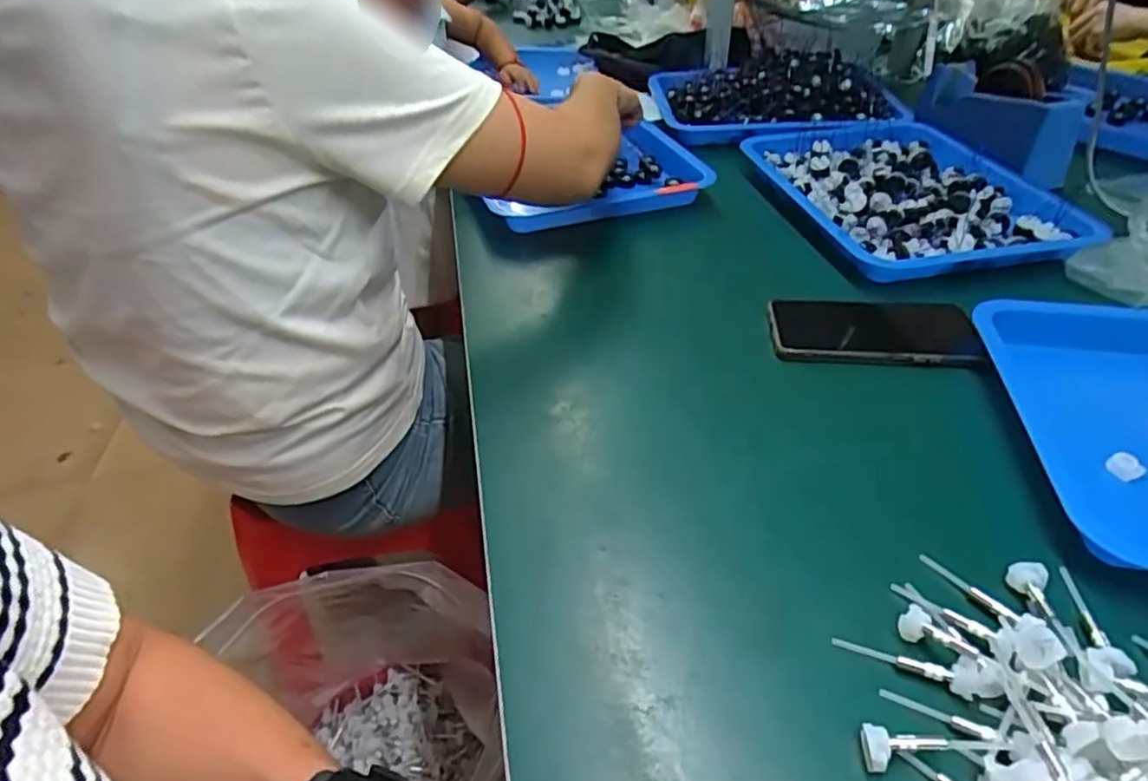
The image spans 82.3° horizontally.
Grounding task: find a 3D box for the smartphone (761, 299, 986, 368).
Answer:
[{"bbox_3d":[0.255,-0.050,0.556,0.169,0.012,0.082,5,41,9],"label":"smartphone"}]

